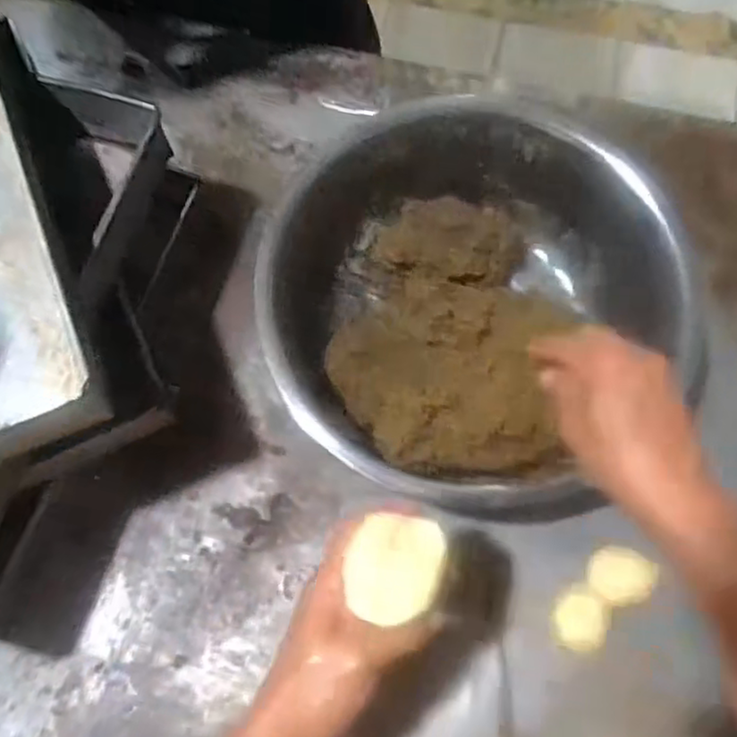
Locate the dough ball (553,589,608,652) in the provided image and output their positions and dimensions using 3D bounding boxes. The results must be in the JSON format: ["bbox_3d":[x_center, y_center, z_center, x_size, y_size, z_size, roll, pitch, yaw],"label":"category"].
[{"bbox_3d":[0.182,0.218,0.598,0.044,0.025,0.047,0,70,1],"label":"dough ball"}]

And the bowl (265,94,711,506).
[{"bbox_3d":[0.084,-0.054,0.620,0.321,0.139,0.334,0,70,1],"label":"bowl"}]

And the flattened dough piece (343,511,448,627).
[{"bbox_3d":[0.017,0.120,0.424,0.053,0.021,0.064,22,72,9],"label":"flattened dough piece"}]

